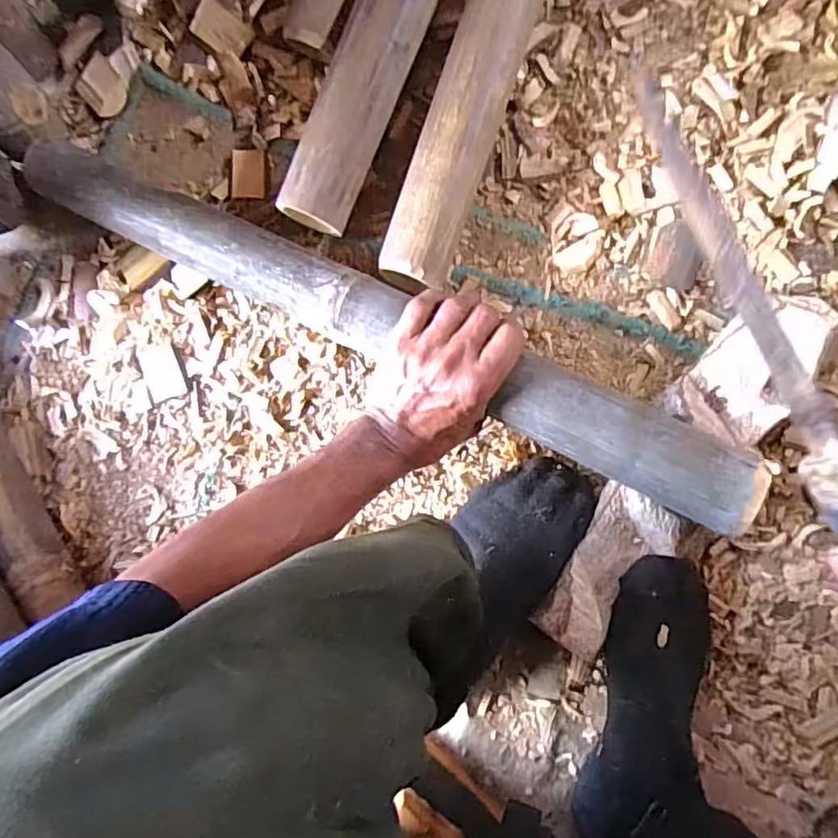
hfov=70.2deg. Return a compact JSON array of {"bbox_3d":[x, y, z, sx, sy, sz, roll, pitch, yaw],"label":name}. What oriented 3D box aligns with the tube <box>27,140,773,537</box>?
[{"bbox_3d":[-0.050,-0.085,0.492,0.656,0.060,0.062,27,96,11],"label":"tube"}]

